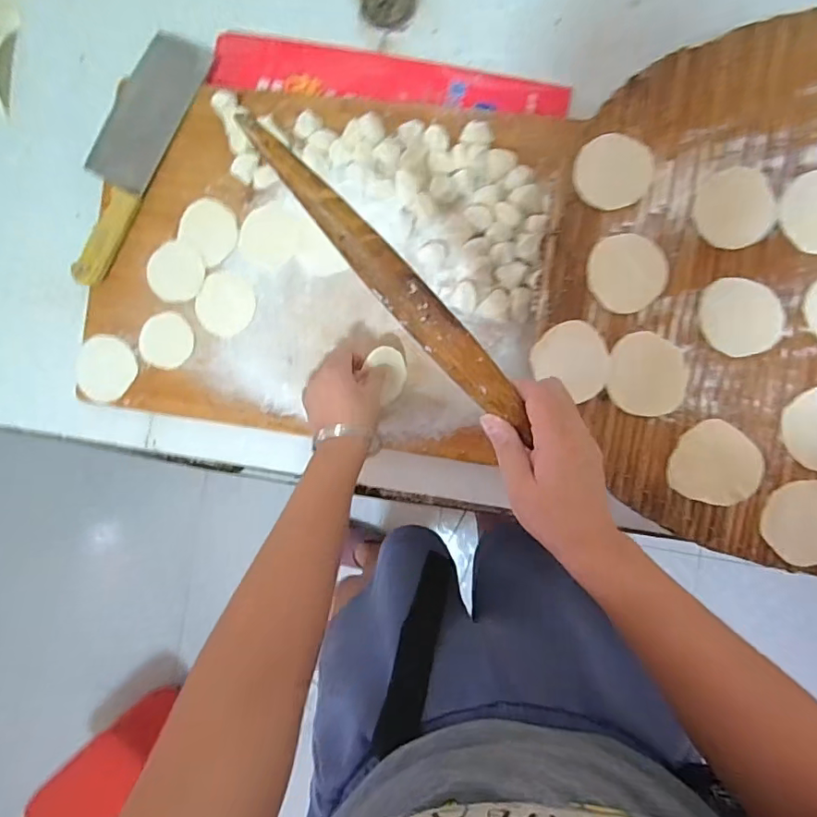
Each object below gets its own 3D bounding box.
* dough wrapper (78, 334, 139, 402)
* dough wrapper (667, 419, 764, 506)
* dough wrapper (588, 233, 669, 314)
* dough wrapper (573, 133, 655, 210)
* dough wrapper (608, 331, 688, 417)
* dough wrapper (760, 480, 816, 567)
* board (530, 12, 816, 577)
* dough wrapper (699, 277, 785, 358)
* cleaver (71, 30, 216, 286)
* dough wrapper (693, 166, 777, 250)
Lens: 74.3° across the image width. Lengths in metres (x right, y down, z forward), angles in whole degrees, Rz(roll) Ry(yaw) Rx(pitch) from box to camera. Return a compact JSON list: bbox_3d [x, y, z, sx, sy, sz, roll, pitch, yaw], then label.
[{"bbox_3d":[-0.345,-0.046,0.617,0.071,0.006,0.074,4,101,5],"label":"dough wrapper"},{"bbox_3d":[0.257,0.047,0.449,0.069,0.005,0.065,1,96,7],"label":"dough wrapper"},{"bbox_3d":[0.186,-0.114,0.456,0.063,0.005,0.063,0,88,4],"label":"dough wrapper"},{"bbox_3d":[0.175,-0.202,0.458,0.066,0.006,0.060,-17,87,3],"label":"dough wrapper"},{"bbox_3d":[0.202,-0.029,0.455,0.062,0.004,0.067,6,88,4],"label":"dough wrapper"},{"bbox_3d":[0.328,0.094,0.441,0.069,0.004,0.067,7,88,4],"label":"dough wrapper"},{"bbox_3d":[0.343,-0.099,0.446,0.434,0.014,0.442,0,88,4],"label":"board"},{"bbox_3d":[0.277,-0.077,0.448,0.061,0.004,0.064,-12,92,9],"label":"dough wrapper"},{"bbox_3d":[-0.310,-0.279,0.590,0.078,0.038,0.291,27,90,5],"label":"cleaver"},{"bbox_3d":[0.273,-0.167,0.450,0.063,0.004,0.064,0,88,4],"label":"dough wrapper"}]

